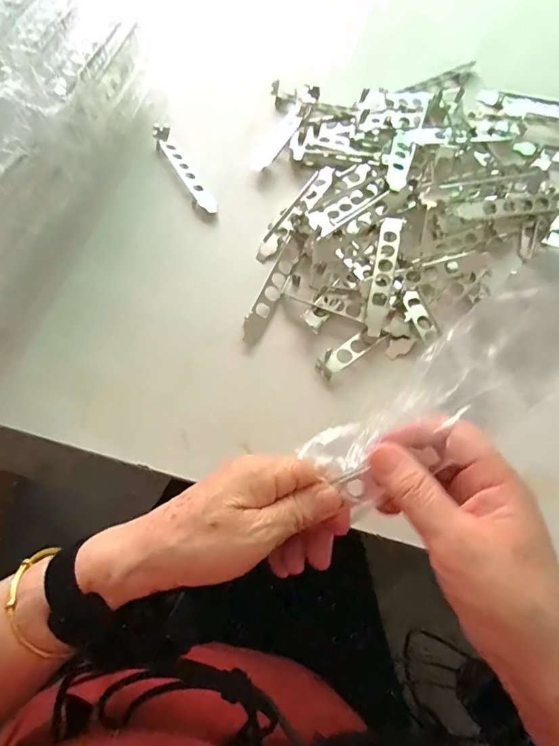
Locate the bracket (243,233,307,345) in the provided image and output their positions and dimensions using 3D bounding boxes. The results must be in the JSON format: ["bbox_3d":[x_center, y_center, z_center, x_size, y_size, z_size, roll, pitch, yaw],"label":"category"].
[{"bbox_3d":[-0.005,-0.079,0.416,0.019,0.008,0.114,23,72,10],"label":"bracket"}]

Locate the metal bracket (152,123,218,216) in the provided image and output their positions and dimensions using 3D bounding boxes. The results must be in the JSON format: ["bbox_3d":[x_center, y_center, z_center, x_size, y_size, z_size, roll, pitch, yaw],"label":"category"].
[{"bbox_3d":[-0.101,-0.214,0.472,0.022,0.019,0.120,-29,71,-9],"label":"metal bracket"}]

